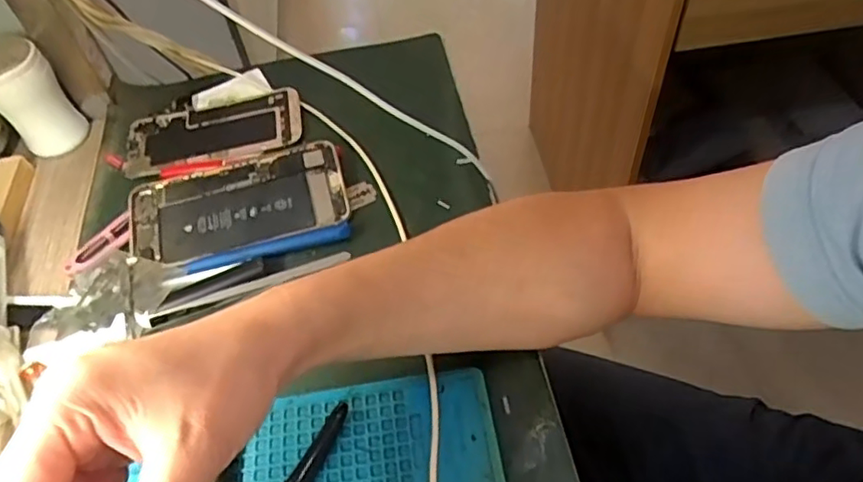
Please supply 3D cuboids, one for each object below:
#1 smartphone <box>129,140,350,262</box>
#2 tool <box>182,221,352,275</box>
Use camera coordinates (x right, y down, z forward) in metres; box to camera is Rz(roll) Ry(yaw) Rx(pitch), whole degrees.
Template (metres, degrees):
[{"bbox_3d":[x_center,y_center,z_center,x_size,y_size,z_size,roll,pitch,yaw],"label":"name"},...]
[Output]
[{"bbox_3d":[-0.144,-0.028,0.450,0.156,0.014,0.080,-15,53,-6],"label":"smartphone"},{"bbox_3d":[-0.114,0.004,0.420,0.115,0.007,0.018,-13,53,-5],"label":"tool"}]

